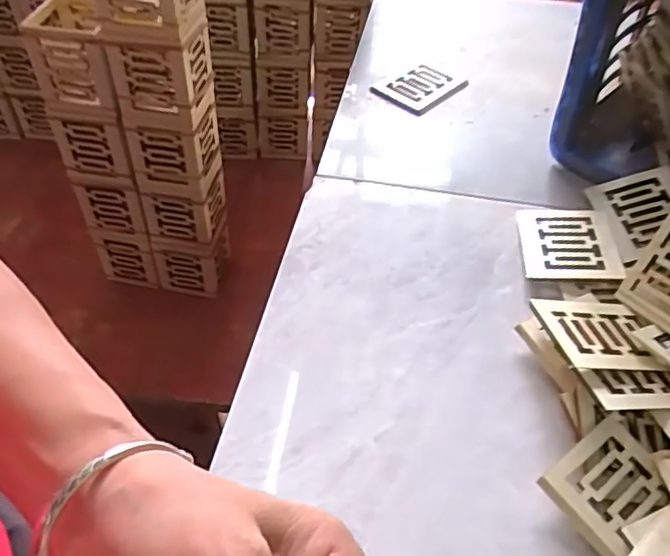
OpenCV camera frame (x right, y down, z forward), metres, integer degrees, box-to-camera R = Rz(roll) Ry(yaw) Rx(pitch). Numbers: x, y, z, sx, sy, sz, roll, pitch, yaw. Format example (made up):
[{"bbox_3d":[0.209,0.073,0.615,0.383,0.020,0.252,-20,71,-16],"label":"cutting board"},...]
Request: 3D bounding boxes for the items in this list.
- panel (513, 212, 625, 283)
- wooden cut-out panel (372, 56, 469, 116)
[{"bbox_3d":[0.175,-0.026,0.473,0.066,0.005,0.076,-1,44,9],"label":"panel"},{"bbox_3d":[0.088,-0.195,0.629,0.081,0.012,0.064,-35,58,-28],"label":"wooden cut-out panel"}]

